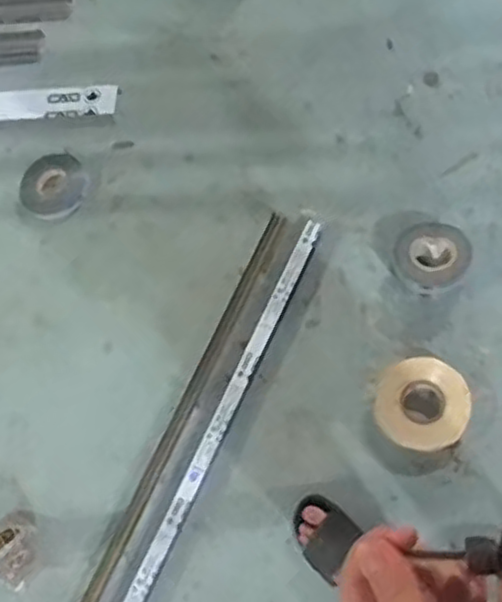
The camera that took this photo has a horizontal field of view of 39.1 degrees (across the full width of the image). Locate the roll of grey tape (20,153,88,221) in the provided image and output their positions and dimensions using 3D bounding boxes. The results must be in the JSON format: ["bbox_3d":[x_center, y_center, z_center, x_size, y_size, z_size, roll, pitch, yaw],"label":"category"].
[{"bbox_3d":[-0.503,-0.293,1.804,0.171,0.039,0.161,-1,71,2],"label":"roll of grey tape"}]

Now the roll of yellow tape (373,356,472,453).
[{"bbox_3d":[0.352,0.212,1.454,0.183,0.061,0.178,-3,70,9],"label":"roll of yellow tape"}]

